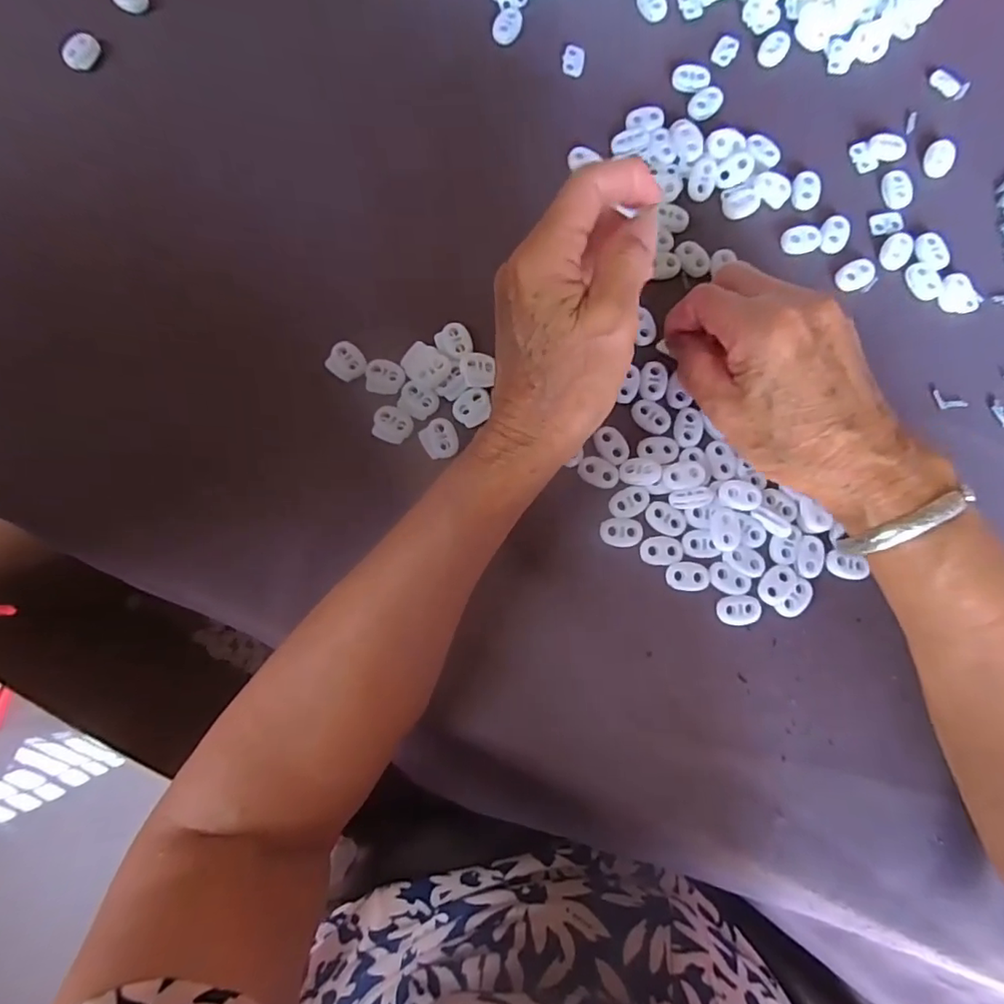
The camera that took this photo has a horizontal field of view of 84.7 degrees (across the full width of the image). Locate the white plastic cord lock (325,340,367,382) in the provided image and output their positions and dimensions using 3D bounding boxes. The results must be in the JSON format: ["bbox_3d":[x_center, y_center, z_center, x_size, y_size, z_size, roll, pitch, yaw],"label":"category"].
[{"bbox_3d":[-0.087,-0.079,0.310,0.020,0.006,0.020,43,83,5],"label":"white plastic cord lock"}]

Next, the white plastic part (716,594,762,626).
[{"bbox_3d":[0.125,0.057,0.290,0.023,0.004,0.015,-1,81,-1],"label":"white plastic part"}]

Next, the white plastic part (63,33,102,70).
[{"bbox_3d":[-0.257,-0.275,0.337,0.016,0.006,0.024,28,82,3],"label":"white plastic part"}]

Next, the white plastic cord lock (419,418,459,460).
[{"bbox_3d":[-0.034,-0.036,0.302,0.020,0.004,0.022,-21,82,-4],"label":"white plastic cord lock"}]

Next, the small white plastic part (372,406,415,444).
[{"bbox_3d":[-0.060,-0.042,0.304,0.021,0.006,0.018,24,81,3],"label":"small white plastic part"}]

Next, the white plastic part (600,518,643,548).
[{"bbox_3d":[0.064,0.016,0.295,0.022,0.004,0.015,2,81,-1],"label":"white plastic part"}]

